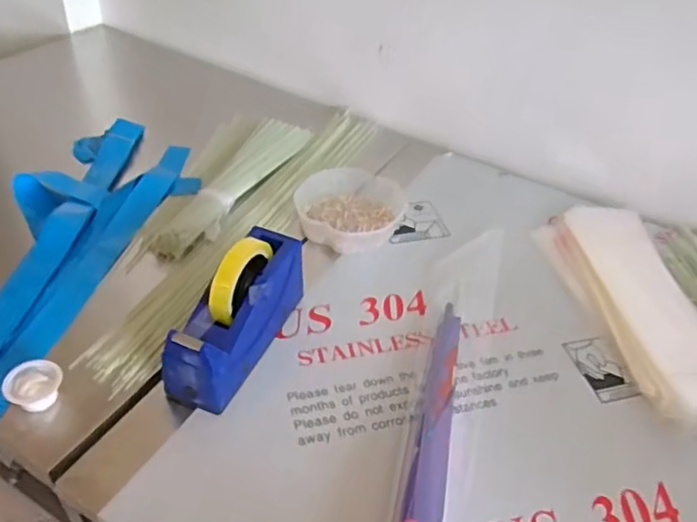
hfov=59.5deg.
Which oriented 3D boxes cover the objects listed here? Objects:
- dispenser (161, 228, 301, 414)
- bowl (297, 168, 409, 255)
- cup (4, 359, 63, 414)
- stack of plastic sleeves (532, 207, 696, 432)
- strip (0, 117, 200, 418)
[{"bbox_3d":[-0.121,0.052,0.681,0.067,0.127,0.202,19,44,15],"label":"dispenser"},{"bbox_3d":[0.007,-0.082,0.892,0.148,0.040,0.165,34,50,28],"label":"bowl"},{"bbox_3d":[-0.330,0.133,0.644,0.053,0.037,0.048,-31,53,-33],"label":"cup"},{"bbox_3d":[0.390,0.044,0.799,0.163,0.038,0.390,-4,43,-9],"label":"stack of plastic sleeves"},{"bbox_3d":[-0.390,-0.025,0.815,0.205,0.025,0.574,10,43,6],"label":"strip"}]

